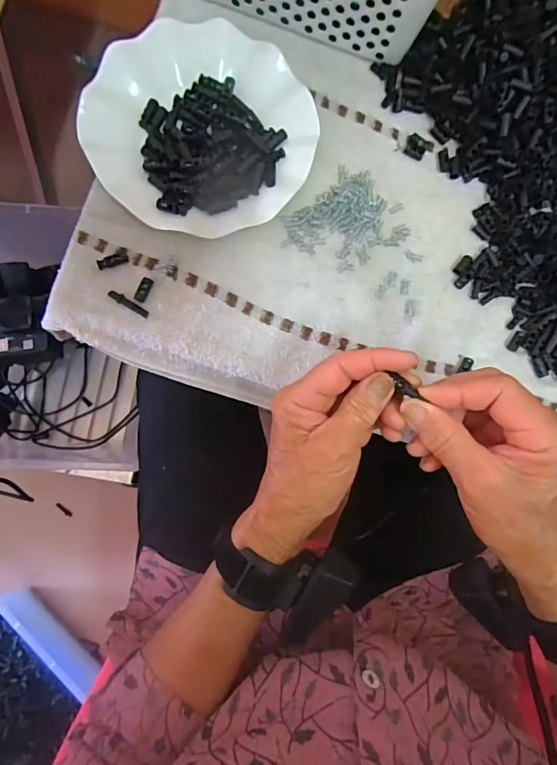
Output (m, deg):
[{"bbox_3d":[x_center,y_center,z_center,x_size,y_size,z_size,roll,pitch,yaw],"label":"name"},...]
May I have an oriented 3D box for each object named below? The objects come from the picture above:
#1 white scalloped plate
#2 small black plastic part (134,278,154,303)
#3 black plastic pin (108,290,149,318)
[{"bbox_3d":[-0.062,-0.213,0.369,0.175,0.026,0.180,1,84,-7],"label":"white scalloped plate"},{"bbox_3d":[-0.110,-0.075,0.363,0.009,0.004,0.021,20,82,-4],"label":"small black plastic part"},{"bbox_3d":[-0.121,-0.064,0.360,0.035,0.004,0.007,31,82,-3],"label":"black plastic pin"}]

